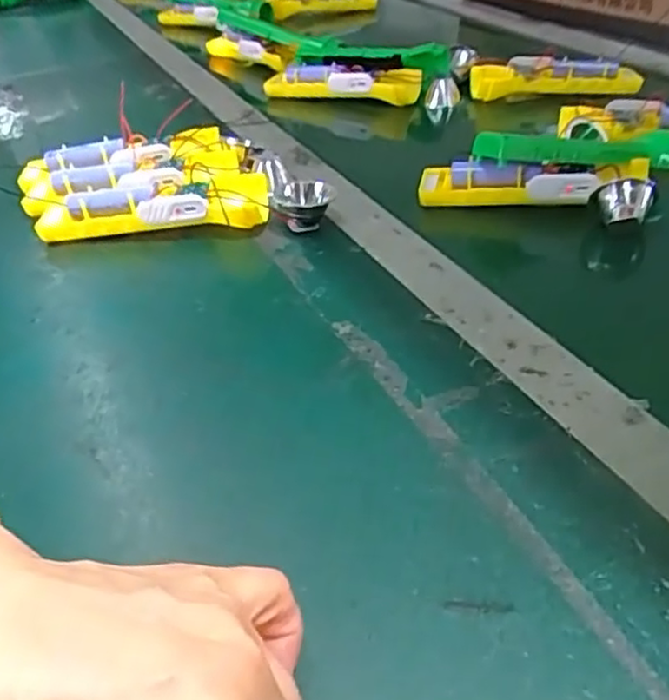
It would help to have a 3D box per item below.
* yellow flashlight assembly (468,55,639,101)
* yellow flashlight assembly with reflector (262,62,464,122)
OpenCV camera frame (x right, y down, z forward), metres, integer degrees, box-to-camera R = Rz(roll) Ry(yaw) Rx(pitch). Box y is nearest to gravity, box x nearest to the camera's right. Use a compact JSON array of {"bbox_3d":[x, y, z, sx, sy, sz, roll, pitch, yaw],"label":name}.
[{"bbox_3d":[0.231,-0.289,0.728,0.174,0.034,0.032,4,38,11],"label":"yellow flashlight assembly"},{"bbox_3d":[0.025,-0.279,0.739,0.202,0.048,0.037,8,40,15],"label":"yellow flashlight assembly with reflector"}]

